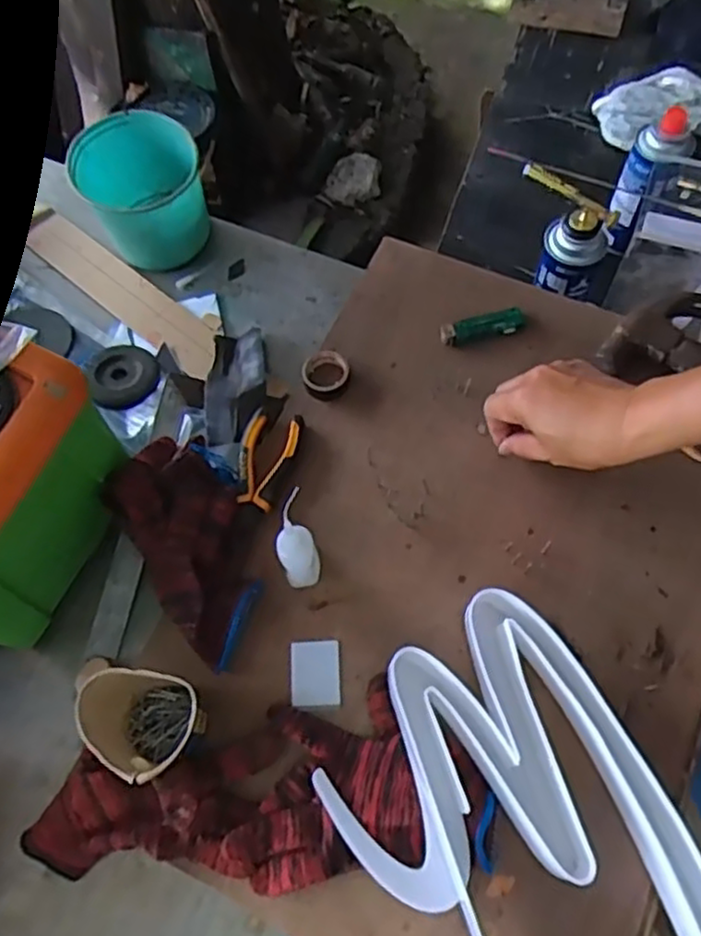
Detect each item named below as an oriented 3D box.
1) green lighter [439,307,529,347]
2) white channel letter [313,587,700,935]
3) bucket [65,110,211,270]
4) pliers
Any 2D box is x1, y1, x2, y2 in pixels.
[{"bbox_3d":[0.130,-0.138,0.693,0.086,0.012,0.025,-12,67,-3],"label":"green lighter"},{"bbox_3d":[0.147,0.306,0.477,0.210,0.034,0.416,-28,69,-10],"label":"white channel letter"},{"bbox_3d":[-0.213,-0.284,0.743,0.118,0.102,0.129,-1,67,2],"label":"bucket"},{"bbox_3d":[-0.077,-0.007,0.646,0.049,0.018,0.093,11,67,7],"label":"pliers"}]

